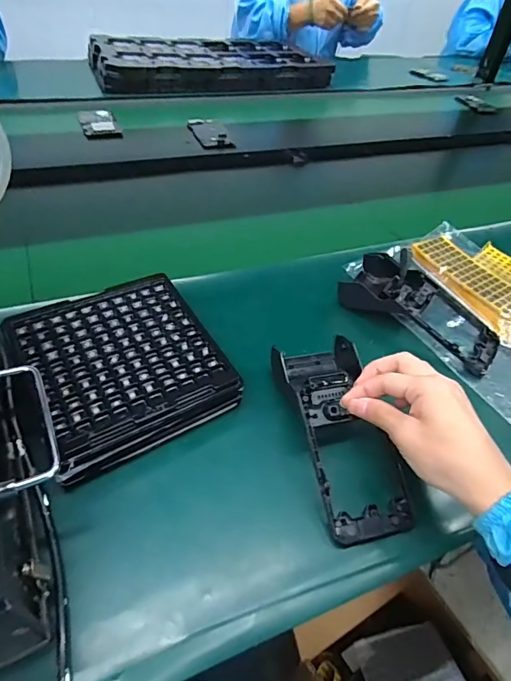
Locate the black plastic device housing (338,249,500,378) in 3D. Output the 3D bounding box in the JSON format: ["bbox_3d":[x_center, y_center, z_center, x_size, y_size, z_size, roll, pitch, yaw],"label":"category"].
[{"bbox_3d":[0.191,-0.038,0.498,0.176,0.043,0.090,29,50,20],"label":"black plastic device housing"}]

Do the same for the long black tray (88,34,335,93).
[{"bbox_3d":[-0.121,-0.709,1.118,0.570,0.056,0.351,-11,49,-17],"label":"long black tray"}]

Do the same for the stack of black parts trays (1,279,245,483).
[{"bbox_3d":[-0.120,0.026,0.402,0.160,0.049,0.172,-23,53,-26],"label":"stack of black parts trays"}]

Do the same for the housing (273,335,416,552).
[{"bbox_3d":[0.076,0.076,0.385,0.082,0.041,0.186,-6,52,-12],"label":"housing"}]

